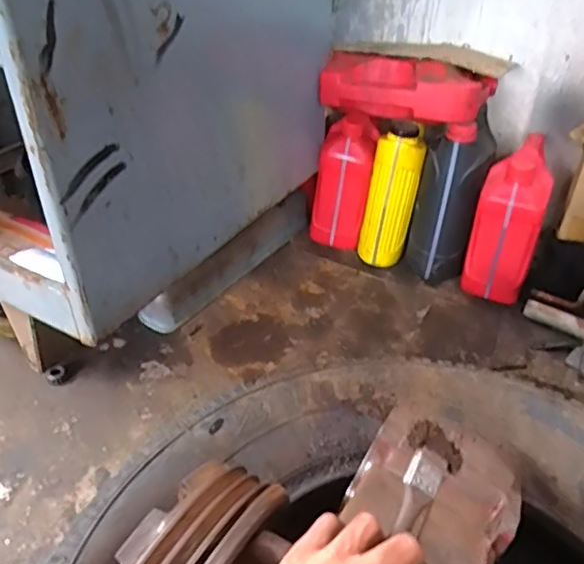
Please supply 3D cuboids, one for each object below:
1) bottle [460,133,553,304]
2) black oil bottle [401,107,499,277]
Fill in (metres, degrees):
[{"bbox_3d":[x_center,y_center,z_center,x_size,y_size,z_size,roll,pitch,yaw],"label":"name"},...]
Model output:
[{"bbox_3d":[0.402,-0.110,1.084,0.113,0.281,0.150,12,38,14],"label":"bottle"},{"bbox_3d":[0.319,-0.168,1.146,0.127,0.295,0.194,15,38,18],"label":"black oil bottle"}]

